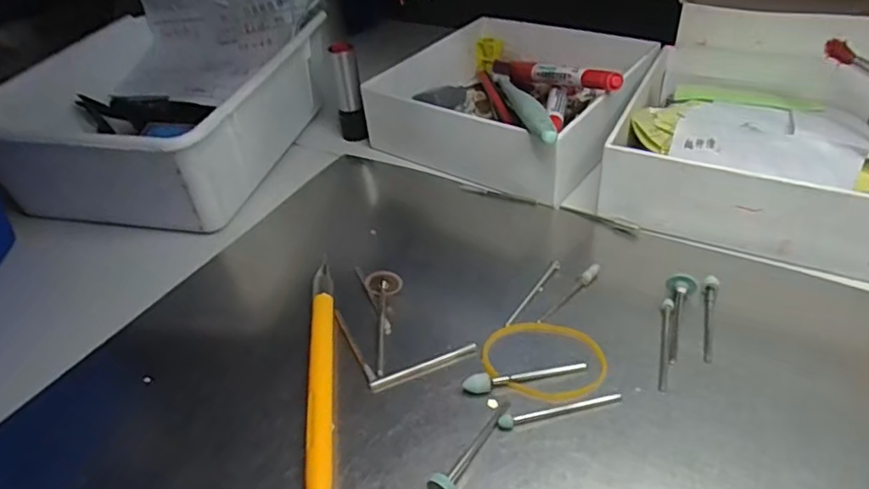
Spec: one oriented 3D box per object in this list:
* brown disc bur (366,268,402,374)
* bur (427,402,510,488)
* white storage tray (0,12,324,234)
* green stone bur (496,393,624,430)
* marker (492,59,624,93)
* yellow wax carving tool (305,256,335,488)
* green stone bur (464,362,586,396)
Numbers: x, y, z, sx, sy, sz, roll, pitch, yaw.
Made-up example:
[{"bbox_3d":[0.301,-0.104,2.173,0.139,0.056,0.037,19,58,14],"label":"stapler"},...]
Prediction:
[{"bbox_3d":[-0.022,0.033,0.250,0.015,0.010,0.049,-3,52,4],"label":"brown disc bur"},{"bbox_3d":[0.015,0.067,0.200,0.009,0.009,0.044,24,48,32],"label":"bur"},{"bbox_3d":[-0.163,-0.081,0.369,0.154,0.068,0.173,6,41,15],"label":"white storage tray"},{"bbox_3d":[0.044,0.058,0.210,0.044,0.004,0.004,-11,39,-5],"label":"green stone bur"},{"bbox_3d":[0.069,-0.103,0.367,0.011,0.013,0.138,-17,23,-13],"label":"marker"},{"bbox_3d":[-0.042,0.054,0.225,0.008,0.007,0.132,-9,39,-3],"label":"yellow wax carving tool"},{"bbox_3d":[0.034,0.049,0.222,0.047,0.007,0.005,-11,39,-6],"label":"green stone bur"}]

